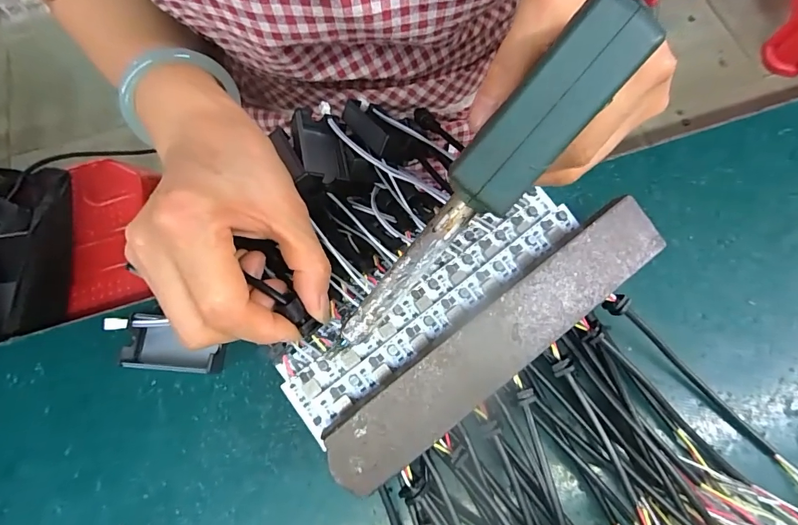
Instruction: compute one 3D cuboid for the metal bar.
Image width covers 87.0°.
[{"bbox_3d":[0.052,0.035,0.206,0.197,0.009,0.035,-36,75,-10],"label":"metal bar"}]

